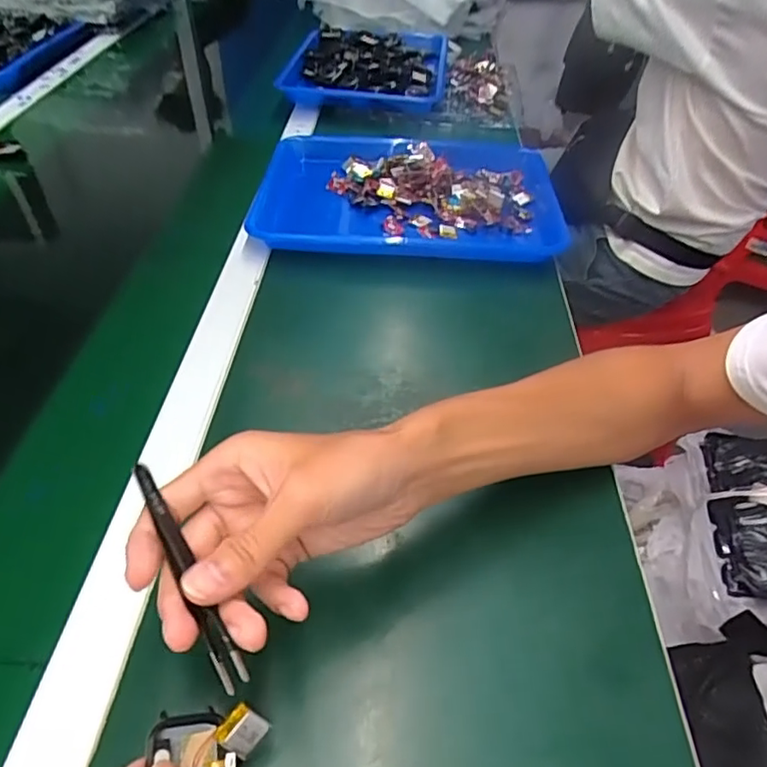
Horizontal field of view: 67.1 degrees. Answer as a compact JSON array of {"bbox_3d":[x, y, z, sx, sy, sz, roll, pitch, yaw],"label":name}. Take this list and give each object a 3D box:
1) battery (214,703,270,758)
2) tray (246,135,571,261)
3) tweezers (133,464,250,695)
[{"bbox_3d":[-0.065,0.161,0.267,0.018,0.021,0.004,-50,21,-17],"label":"battery"},{"bbox_3d":[0.029,-0.224,0.671,0.333,0.030,0.258,1,45,1],"label":"tray"},{"bbox_3d":[-0.090,0.083,0.262,0.010,0.010,0.114,-24,59,-24],"label":"tweezers"}]

